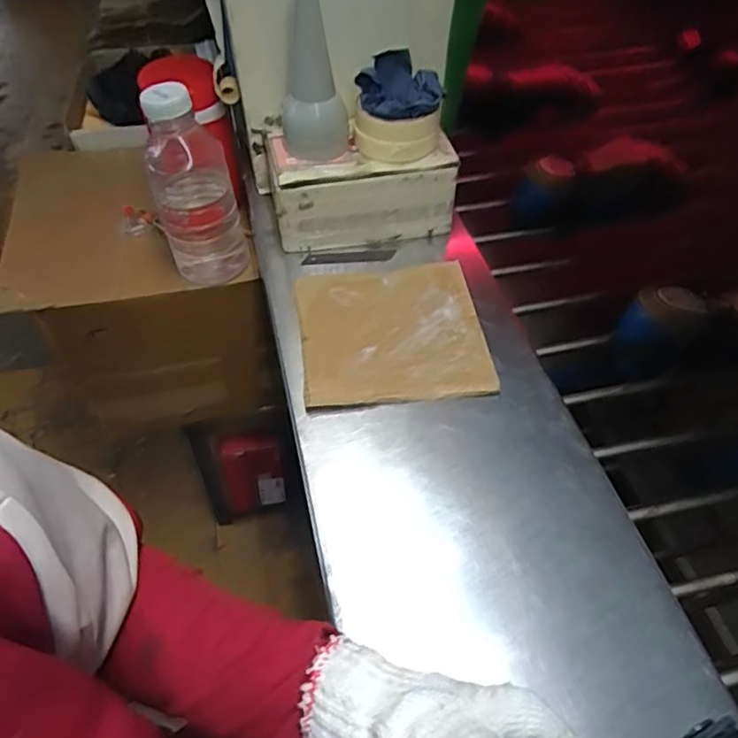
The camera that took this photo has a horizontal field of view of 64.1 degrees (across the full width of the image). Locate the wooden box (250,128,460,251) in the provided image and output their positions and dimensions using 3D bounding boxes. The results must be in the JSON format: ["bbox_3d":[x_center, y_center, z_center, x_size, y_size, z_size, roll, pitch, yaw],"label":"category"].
[{"bbox_3d":[-0.019,-0.214,0.654,0.204,0.083,0.130,-8,50,-9],"label":"wooden box"}]

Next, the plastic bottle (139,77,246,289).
[{"bbox_3d":[-0.195,-0.197,0.672,0.087,0.231,0.067,-11,51,-12],"label":"plastic bottle"}]

